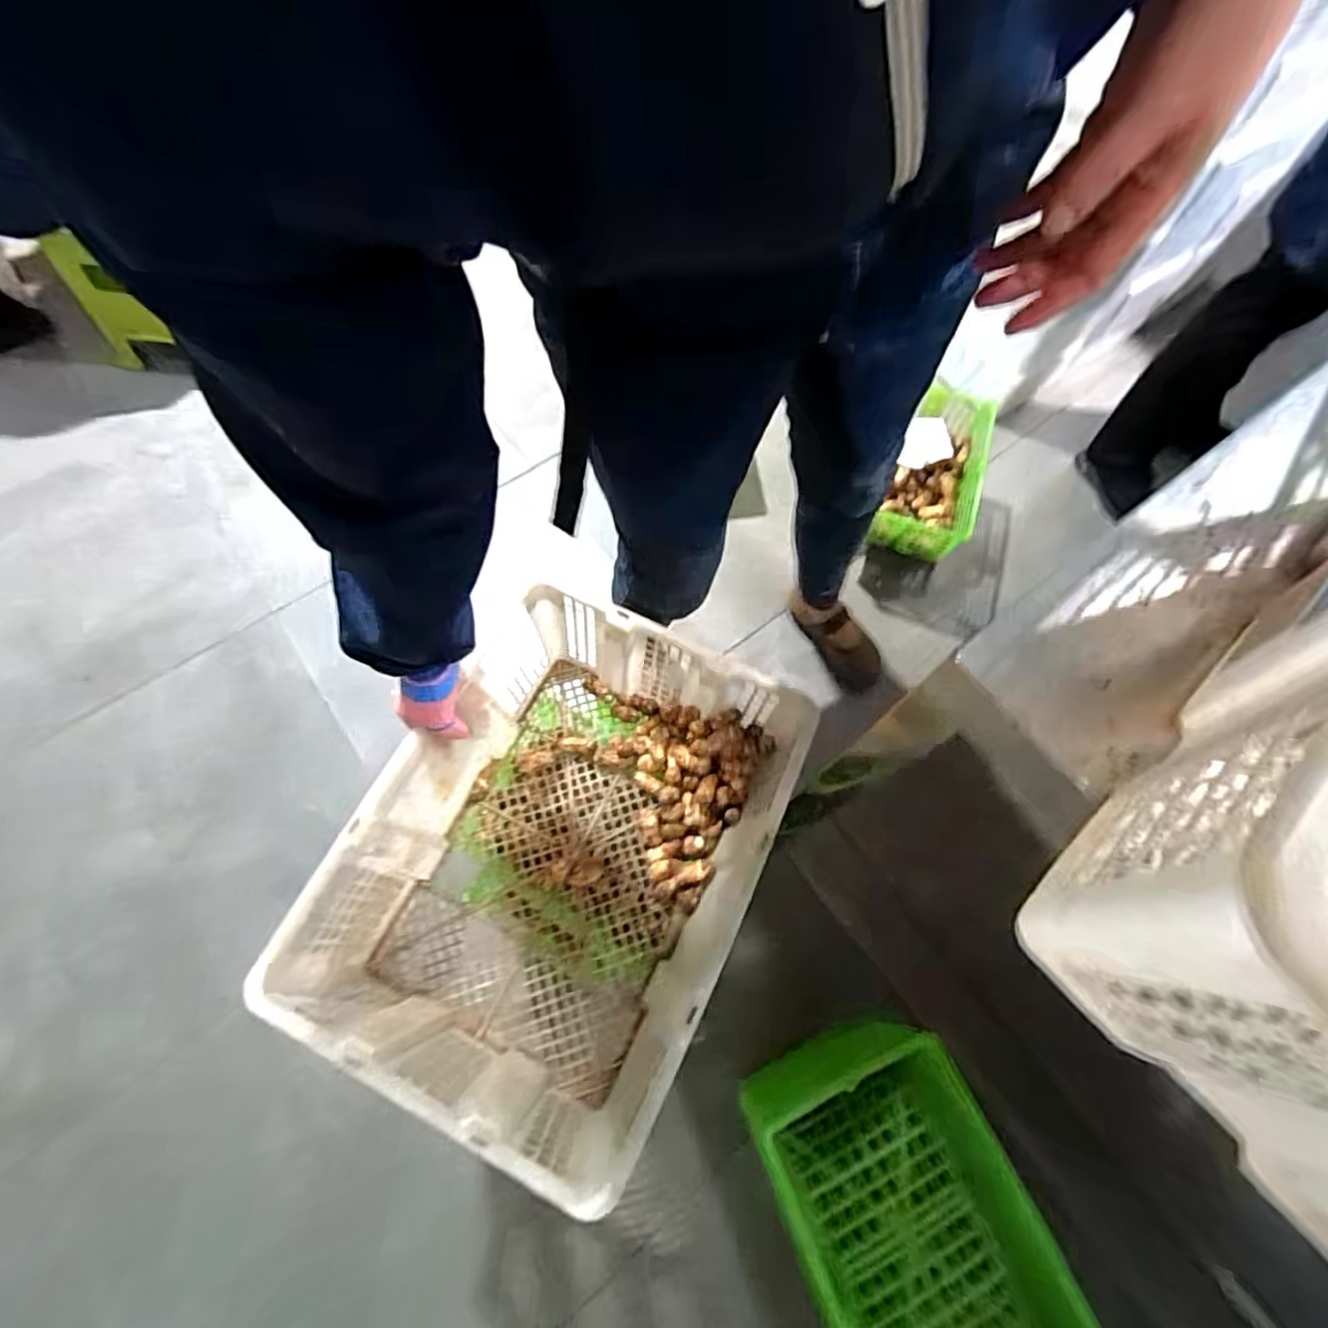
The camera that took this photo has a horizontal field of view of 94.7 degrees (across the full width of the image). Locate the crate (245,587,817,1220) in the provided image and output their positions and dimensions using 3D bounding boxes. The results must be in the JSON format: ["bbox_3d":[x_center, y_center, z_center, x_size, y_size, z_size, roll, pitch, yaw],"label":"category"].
[{"bbox_3d":[-0.100,0.194,0.644,0.349,0.173,0.460,25,68,8],"label":"crate"}]

